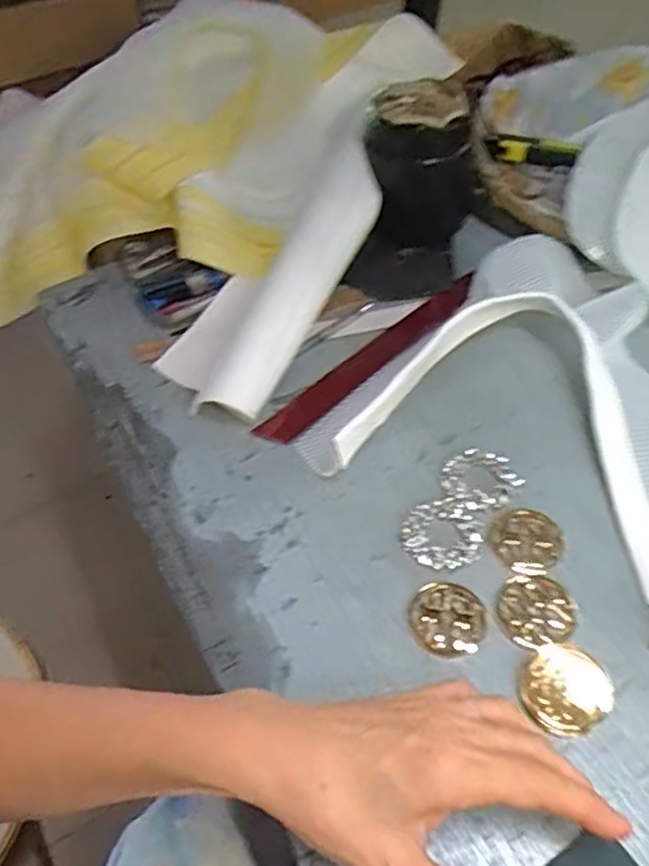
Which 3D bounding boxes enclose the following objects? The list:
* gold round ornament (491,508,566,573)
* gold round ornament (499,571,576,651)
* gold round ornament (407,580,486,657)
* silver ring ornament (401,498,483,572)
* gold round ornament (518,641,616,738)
[{"bbox_3d":[0.132,0.069,0.428,0.045,0.004,0.041,-2,53,3],"label":"gold round ornament"},{"bbox_3d":[0.128,0.106,0.399,0.046,0.004,0.045,-2,53,3],"label":"gold round ornament"},{"bbox_3d":[0.075,0.112,0.400,0.044,0.004,0.046,-2,53,3],"label":"gold round ornament"},{"bbox_3d":[0.078,0.065,0.432,0.049,0.005,0.050,13,56,14],"label":"silver ring ornament"},{"bbox_3d":[0.135,0.142,0.369,0.047,0.008,0.046,-2,53,3],"label":"gold round ornament"}]

